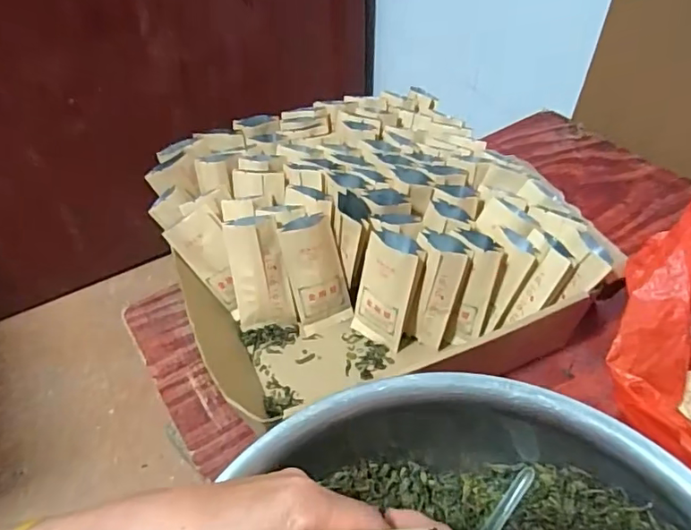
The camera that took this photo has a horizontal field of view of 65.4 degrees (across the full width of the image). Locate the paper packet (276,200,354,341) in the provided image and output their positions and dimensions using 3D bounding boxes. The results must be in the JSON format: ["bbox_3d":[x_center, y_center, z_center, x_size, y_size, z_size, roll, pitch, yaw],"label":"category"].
[{"bbox_3d":[-0.028,0.008,0.505,0.053,0.117,0.030,-16,28,-12],"label":"paper packet"}]

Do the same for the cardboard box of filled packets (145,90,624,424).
[{"bbox_3d":[0.012,-0.031,0.536,0.342,0.111,0.293,-16,50,-12],"label":"cardboard box of filled packets"}]

